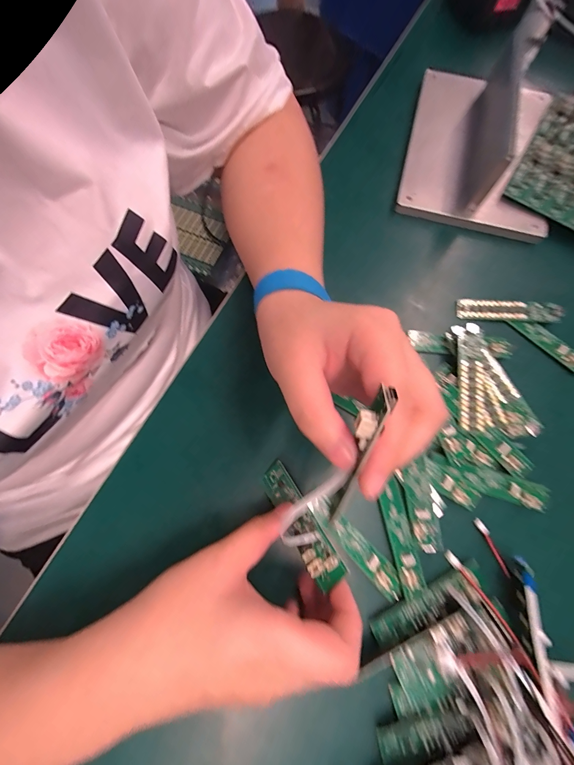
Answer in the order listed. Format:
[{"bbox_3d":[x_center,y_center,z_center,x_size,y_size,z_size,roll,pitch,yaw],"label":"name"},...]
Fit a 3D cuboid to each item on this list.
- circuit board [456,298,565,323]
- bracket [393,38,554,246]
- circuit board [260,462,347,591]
[{"bbox_3d":[0.190,-0.062,0.268,0.081,0.004,0.018,3,90,7],"label":"circuit board"},{"bbox_3d":[0.199,-0.257,0.309,0.131,0.059,0.219,15,73,6],"label":"bracket"},{"bbox_3d":[0.007,0.090,0.204,0.020,0.011,0.082,-31,51,-9],"label":"circuit board"}]

